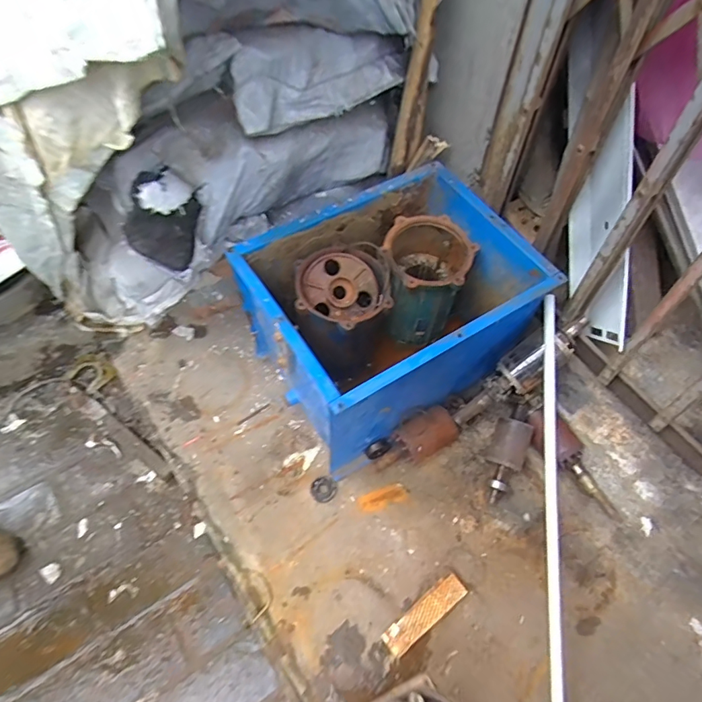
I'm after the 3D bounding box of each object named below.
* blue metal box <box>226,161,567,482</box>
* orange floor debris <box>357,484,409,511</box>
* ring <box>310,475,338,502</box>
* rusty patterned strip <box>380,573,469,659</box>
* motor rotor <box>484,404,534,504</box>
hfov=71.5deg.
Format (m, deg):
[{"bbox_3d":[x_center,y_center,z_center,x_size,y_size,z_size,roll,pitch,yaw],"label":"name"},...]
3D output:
[{"bbox_3d":[0.068,-0.063,0.901,0.431,0.299,0.339,-26,63,-17],"label":"blue metal box"},{"bbox_3d":[0.061,0.275,0.911,0.091,0.004,0.034,-17,60,-12],"label":"orange floor debris"},{"bbox_3d":[-0.050,0.257,0.917,0.050,0.010,0.048,1,58,-2],"label":"ring"},{"bbox_3d":[0.123,0.433,0.805,0.156,0.016,0.040,-33,65,-20],"label":"rusty patterned strip"},{"bbox_3d":[0.291,0.191,0.911,0.070,0.078,0.181,19,74,11],"label":"motor rotor"}]

